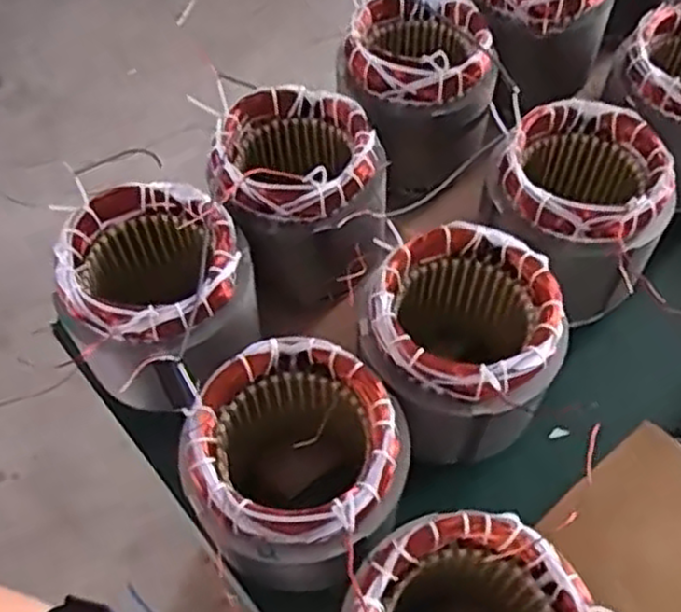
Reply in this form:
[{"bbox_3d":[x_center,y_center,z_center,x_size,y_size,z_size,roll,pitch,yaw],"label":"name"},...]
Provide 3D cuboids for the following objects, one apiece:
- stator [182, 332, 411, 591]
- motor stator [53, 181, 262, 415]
[{"bbox_3d":[-0.029,0.129,0.553,0.143,0.178,0.138,0,59,-1],"label":"stator"},{"bbox_3d":[-0.149,-0.009,0.620,0.149,0.141,0.138,0,59,-1],"label":"motor stator"}]

